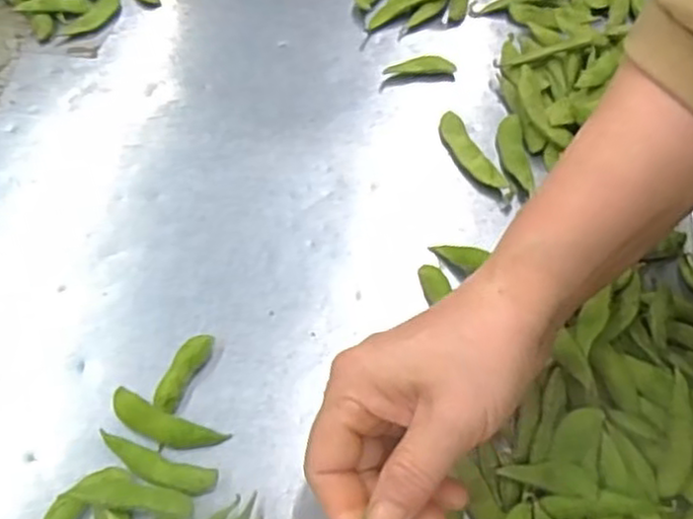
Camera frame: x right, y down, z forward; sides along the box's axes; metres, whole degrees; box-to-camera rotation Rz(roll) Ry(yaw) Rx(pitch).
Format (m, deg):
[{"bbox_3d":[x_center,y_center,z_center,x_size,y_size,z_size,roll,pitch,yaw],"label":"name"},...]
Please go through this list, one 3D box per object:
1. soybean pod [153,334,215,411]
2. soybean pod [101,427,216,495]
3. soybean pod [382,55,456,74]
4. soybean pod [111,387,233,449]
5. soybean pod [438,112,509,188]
[{"bbox_3d":[-0.085,0.059,0.384,0.014,0.010,0.046,22,62,8],"label":"soybean pod"},{"bbox_3d":[-0.093,0.101,0.359,0.060,0.008,0.016,18,62,6],"label":"soybean pod"},{"bbox_3d":[0.050,-0.132,0.500,0.048,0.007,0.013,1,61,-4],"label":"soybean pod"},{"bbox_3d":[-0.092,0.083,0.369,0.059,0.009,0.017,21,62,7],"label":"soybean pod"},{"bbox_3d":[0.077,-0.068,0.466,0.015,0.012,0.063,-23,65,-16],"label":"soybean pod"}]

